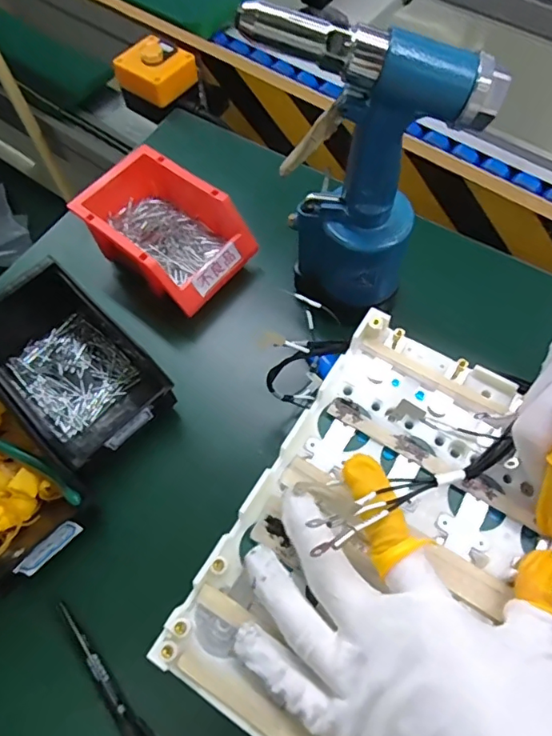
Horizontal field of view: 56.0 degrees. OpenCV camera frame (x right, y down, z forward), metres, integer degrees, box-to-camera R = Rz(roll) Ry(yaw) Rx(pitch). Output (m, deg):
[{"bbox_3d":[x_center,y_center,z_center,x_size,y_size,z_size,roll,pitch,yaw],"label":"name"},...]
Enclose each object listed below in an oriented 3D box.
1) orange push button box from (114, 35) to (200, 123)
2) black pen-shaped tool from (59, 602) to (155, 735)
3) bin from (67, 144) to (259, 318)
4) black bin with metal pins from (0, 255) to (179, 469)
[{"bbox_3d":[-0.151,-0.381,0.680,0.083,0.069,0.083,32,70,17],"label":"orange push button box"},{"bbox_3d":[-0.126,0.237,0.383,0.017,0.016,0.137,-40,69,-15],"label":"black pen-shaped tool"},{"bbox_3d":[-0.118,-0.140,0.522,0.170,0.060,0.117,35,71,18],"label":"bin"},{"bbox_3d":[-0.175,0.008,0.468,0.098,0.085,0.153,-42,69,-16],"label":"black bin with metal pins"}]

